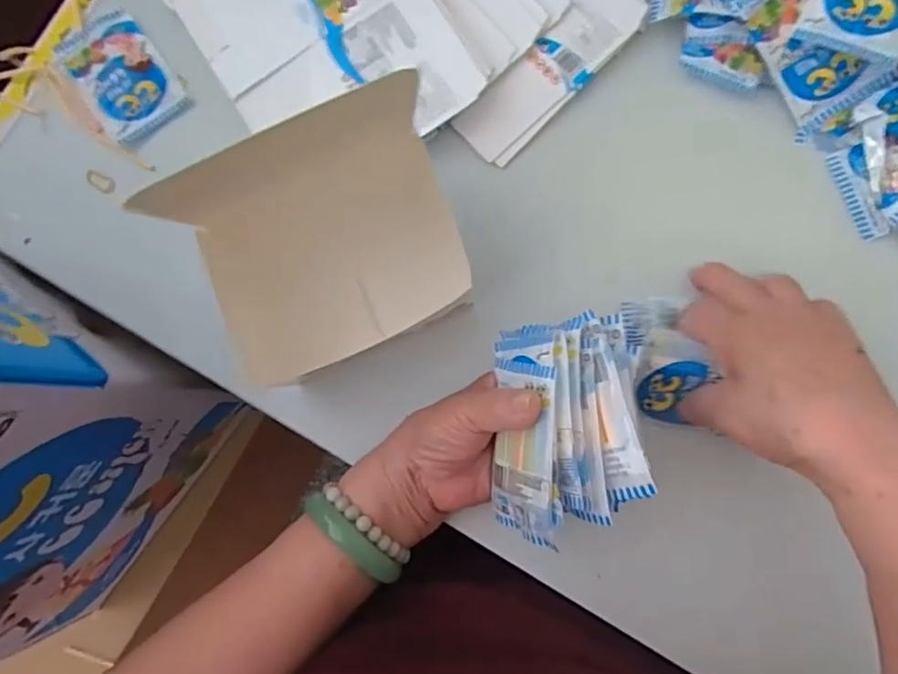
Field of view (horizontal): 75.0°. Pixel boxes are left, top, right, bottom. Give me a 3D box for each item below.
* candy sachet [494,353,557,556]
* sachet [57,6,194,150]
[{"bbox_3d":[0.043,0.065,0.339,0.008,0.060,0.100,-1,92,-29],"label":"candy sachet"},{"bbox_3d":[-0.256,-0.204,0.455,0.068,0.008,0.110,-41,82,-2],"label":"sachet"}]

